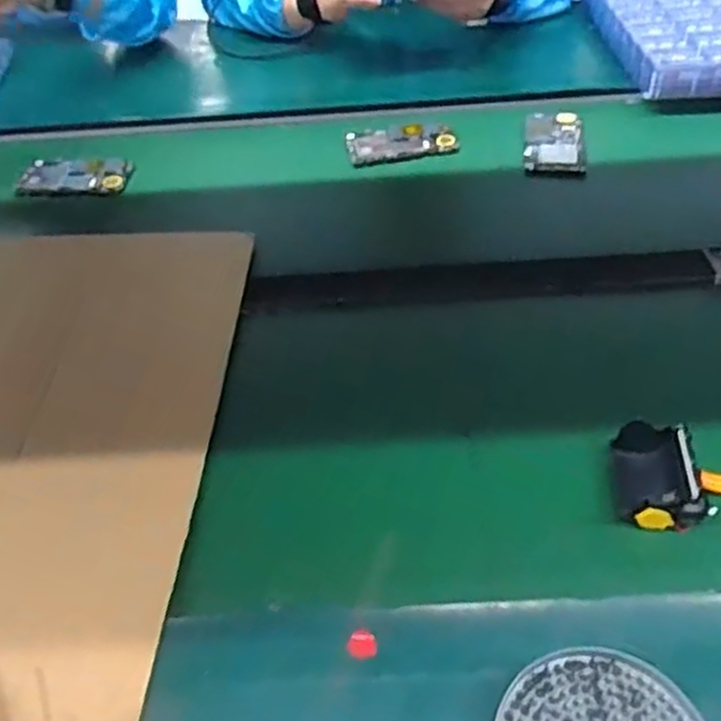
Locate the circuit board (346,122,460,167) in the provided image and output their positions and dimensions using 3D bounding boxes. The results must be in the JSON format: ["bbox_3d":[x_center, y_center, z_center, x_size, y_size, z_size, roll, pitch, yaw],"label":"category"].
[{"bbox_3d":[0.046,-0.251,0.870,0.121,0.014,0.058,-8,46,-3],"label":"circuit board"}]

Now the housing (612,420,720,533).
[{"bbox_3d":[0.216,0.079,0.516,0.078,0.036,0.073,7,48,12],"label":"housing"}]

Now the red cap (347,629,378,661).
[{"bbox_3d":[0.001,0.175,0.461,0.017,0.011,0.018,-3,47,3],"label":"red cap"}]

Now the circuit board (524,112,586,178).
[{"bbox_3d":[0.218,-0.252,0.850,0.064,0.012,0.105,2,47,7],"label":"circuit board"}]

